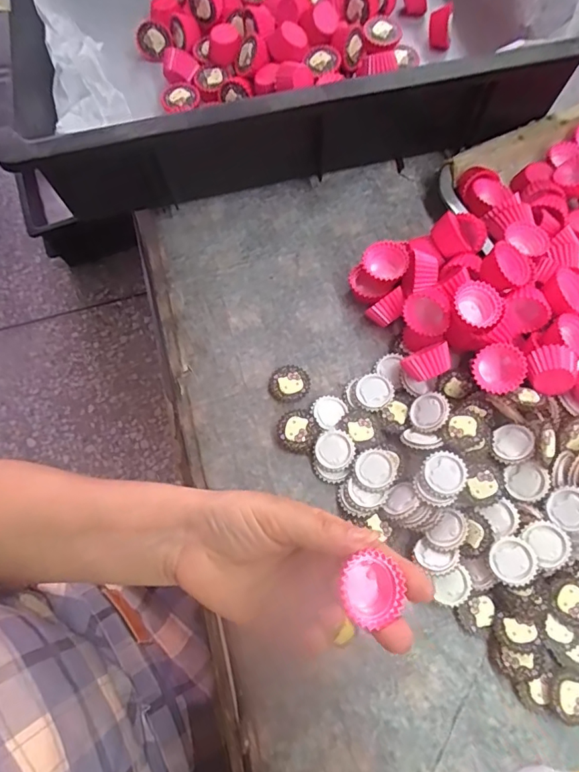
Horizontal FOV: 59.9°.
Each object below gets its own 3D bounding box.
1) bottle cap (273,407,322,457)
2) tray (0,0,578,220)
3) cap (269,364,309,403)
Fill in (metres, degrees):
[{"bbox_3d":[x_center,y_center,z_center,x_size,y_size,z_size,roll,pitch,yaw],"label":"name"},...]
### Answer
[{"bbox_3d":[0.005,0.032,0.351,0.030,0.011,0.032,-1,70,2],"label":"bottle cap"},{"bbox_3d":[-0.017,-0.326,0.436,0.419,0.097,0.325,-14,70,-2],"label":"tray"},{"bbox_3d":[0.000,-0.002,0.367,0.028,0.007,0.029,-1,70,2],"label":"cap"}]

